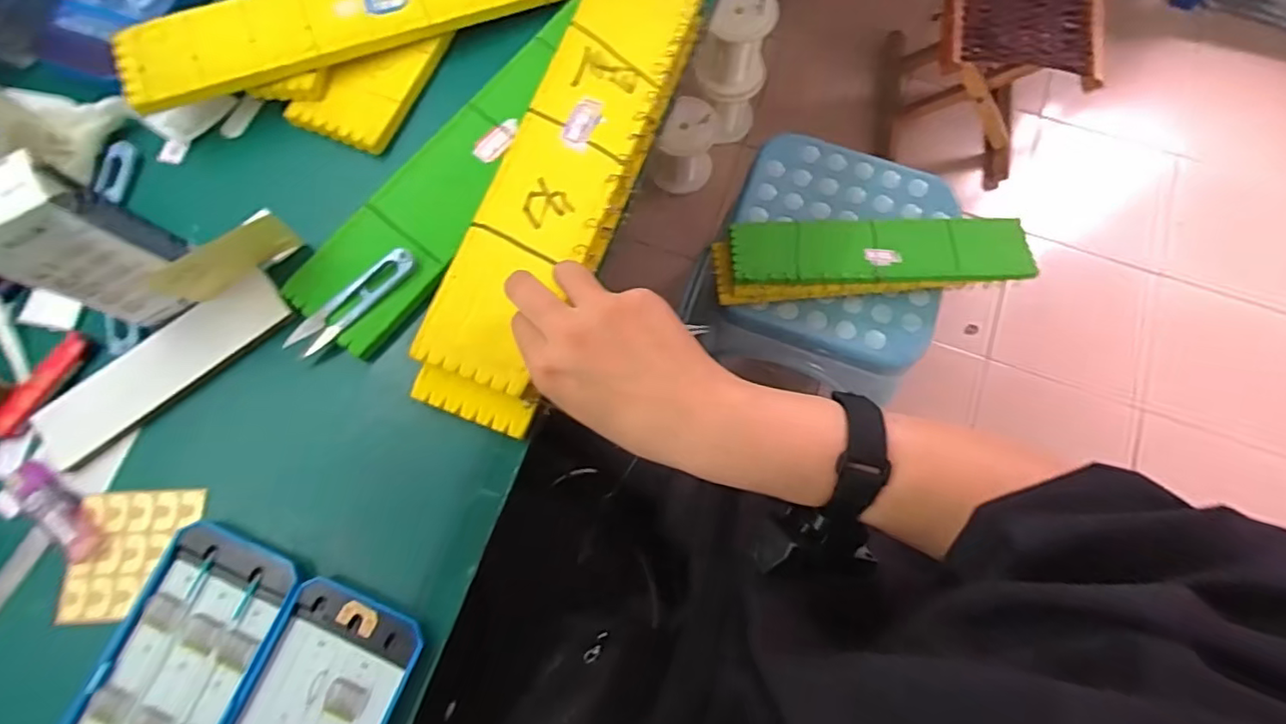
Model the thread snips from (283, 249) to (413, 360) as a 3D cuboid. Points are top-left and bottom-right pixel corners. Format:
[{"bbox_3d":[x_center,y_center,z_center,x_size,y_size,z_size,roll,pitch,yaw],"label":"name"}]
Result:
[{"bbox_3d":[-0.197,-0.042,0.401,0.098,0.011,0.021,-39,78,-10],"label":"thread snips"}]

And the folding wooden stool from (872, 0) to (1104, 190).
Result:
[{"bbox_3d":[0.670,-0.600,1.166,0.293,0.318,0.315,11,75,3],"label":"folding wooden stool"}]

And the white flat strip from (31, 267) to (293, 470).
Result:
[{"bbox_3d":[-0.309,0.002,0.386,0.157,0.012,0.046,-40,78,-10],"label":"white flat strip"}]

